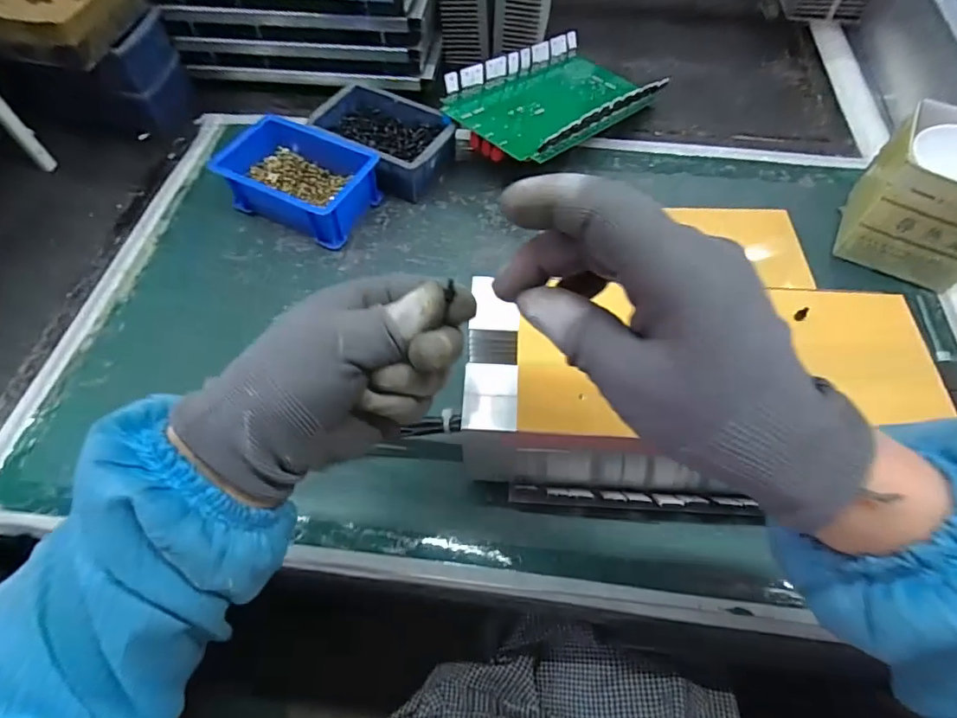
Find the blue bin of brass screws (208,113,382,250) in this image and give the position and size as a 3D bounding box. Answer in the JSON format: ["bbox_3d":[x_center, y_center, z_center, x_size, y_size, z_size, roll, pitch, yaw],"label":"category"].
[{"bbox_3d":[-0.182,-0.187,0.533,0.147,0.054,0.103,26,64,14],"label":"blue bin of brass screws"}]

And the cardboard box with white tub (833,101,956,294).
[{"bbox_3d":[0.426,-0.149,0.485,0.114,0.111,0.118,33,66,17],"label":"cardboard box with white tub"}]

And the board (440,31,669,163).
[{"bbox_3d":[0.086,-0.300,0.590,0.151,0.051,0.261,41,57,19],"label":"board"}]

